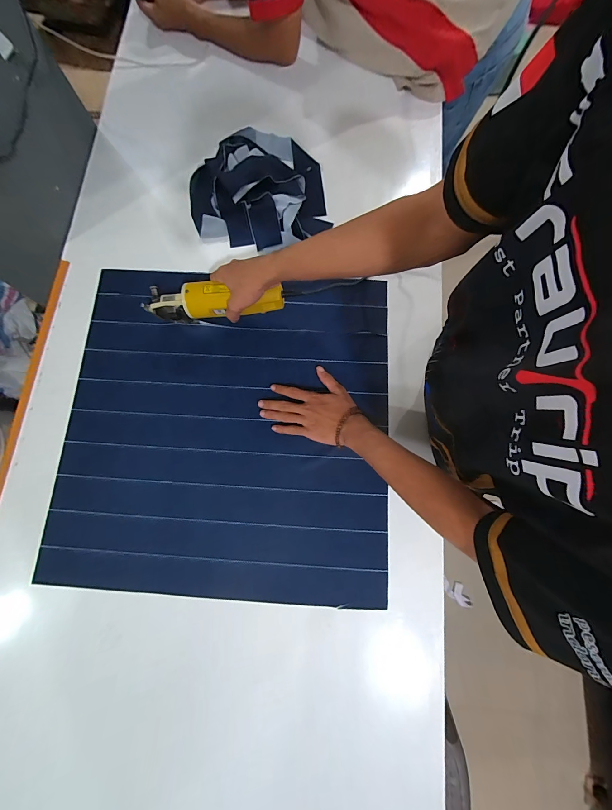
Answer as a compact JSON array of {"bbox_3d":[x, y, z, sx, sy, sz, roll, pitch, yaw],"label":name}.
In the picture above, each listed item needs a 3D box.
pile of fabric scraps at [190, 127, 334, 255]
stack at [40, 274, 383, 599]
[{"bbox_3d":[-0.108,-0.469,0.663,0.283,0.037,0.312,-10,77,-1],"label":"pile of fabric scraps"},{"bbox_3d":[-0.144,0.026,0.570,0.575,0.023,0.576,3,77,2],"label":"stack"}]

